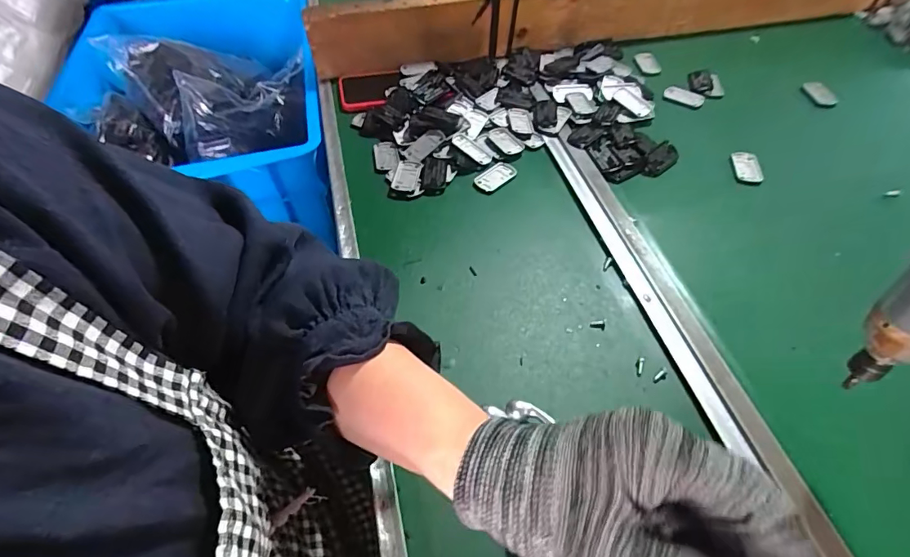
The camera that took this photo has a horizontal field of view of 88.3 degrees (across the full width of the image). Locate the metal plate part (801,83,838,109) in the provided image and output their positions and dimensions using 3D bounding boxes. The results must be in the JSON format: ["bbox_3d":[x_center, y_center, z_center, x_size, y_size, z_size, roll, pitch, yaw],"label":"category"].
[{"bbox_3d":[0.491,-0.249,0.632,0.036,0.004,0.050,-13,62,-8],"label":"metal plate part"}]

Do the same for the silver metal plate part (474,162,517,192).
[{"bbox_3d":[0.048,-0.119,0.546,0.050,0.005,0.027,-38,61,-24],"label":"silver metal plate part"}]

